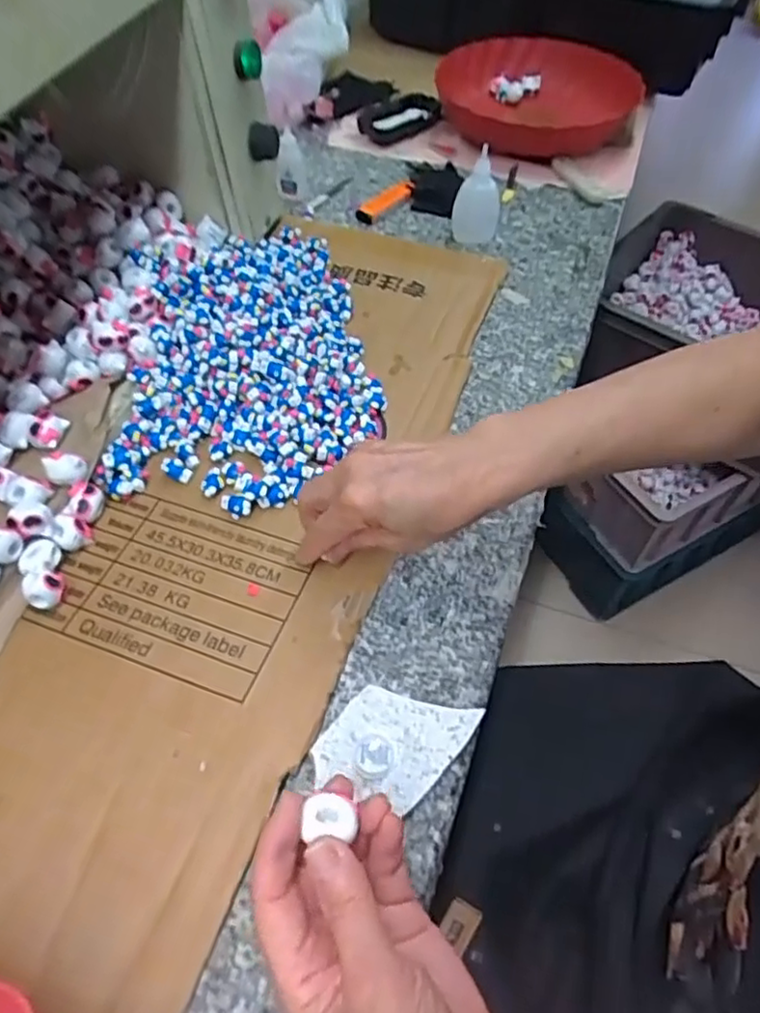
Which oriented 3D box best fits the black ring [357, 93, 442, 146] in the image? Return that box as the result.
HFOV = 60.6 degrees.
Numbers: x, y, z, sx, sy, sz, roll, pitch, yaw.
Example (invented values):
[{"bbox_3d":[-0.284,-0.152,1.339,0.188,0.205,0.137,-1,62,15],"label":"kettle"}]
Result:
[{"bbox_3d":[0.024,-0.491,0.823,0.099,0.030,0.110,5,53,2],"label":"black ring"}]

